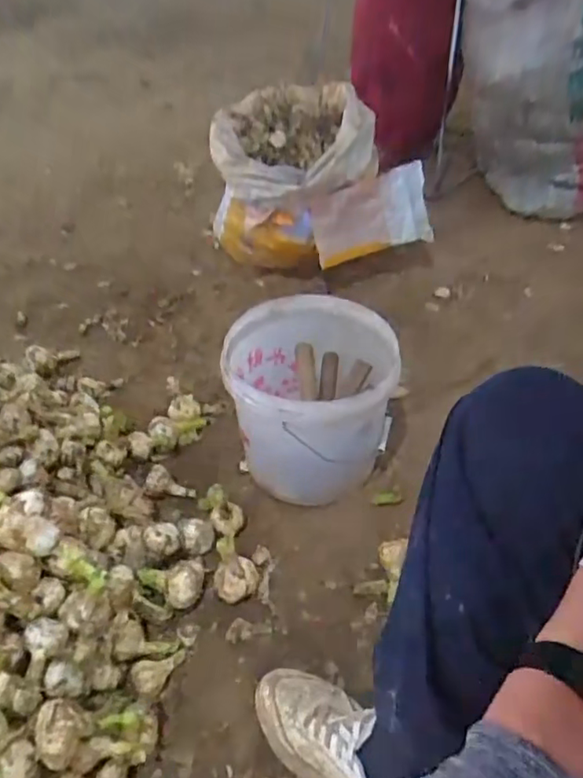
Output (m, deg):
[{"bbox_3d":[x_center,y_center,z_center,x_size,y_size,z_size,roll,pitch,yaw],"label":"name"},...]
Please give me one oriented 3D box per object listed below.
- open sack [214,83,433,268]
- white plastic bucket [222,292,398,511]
[{"bbox_3d":[0.055,-0.422,1.240,0.452,0.317,0.242,-8,43,-2],"label":"open sack"},{"bbox_3d":[0.032,0.023,0.902,0.232,0.222,0.247,-3,43,3],"label":"white plastic bucket"}]

